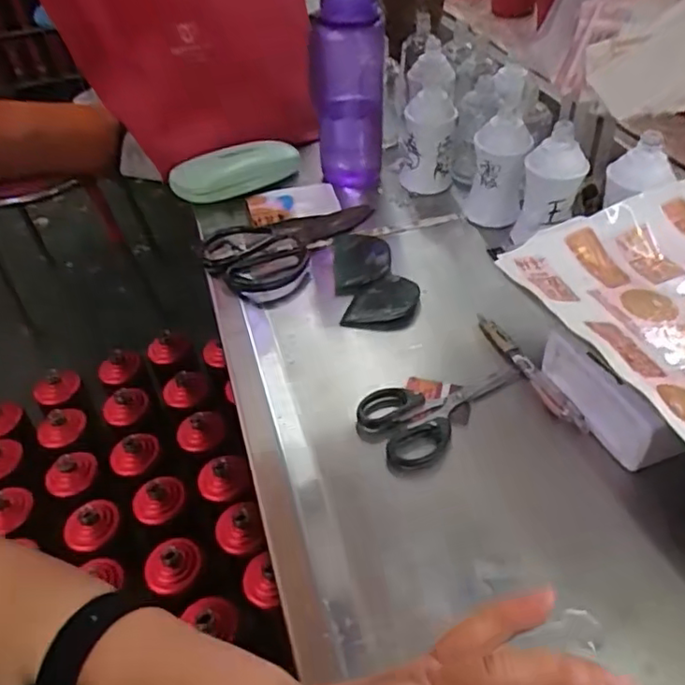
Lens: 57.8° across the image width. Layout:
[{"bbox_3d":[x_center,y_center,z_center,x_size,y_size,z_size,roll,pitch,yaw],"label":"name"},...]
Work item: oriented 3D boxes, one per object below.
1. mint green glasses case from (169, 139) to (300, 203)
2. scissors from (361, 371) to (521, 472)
[{"bbox_3d":[-0.117,-0.193,0.703,0.153,0.034,0.063,-23,45,-18],"label":"mint green glasses case"},{"bbox_3d":[0.077,0.045,0.468,0.129,0.014,0.067,-27,46,-22],"label":"scissors"}]

